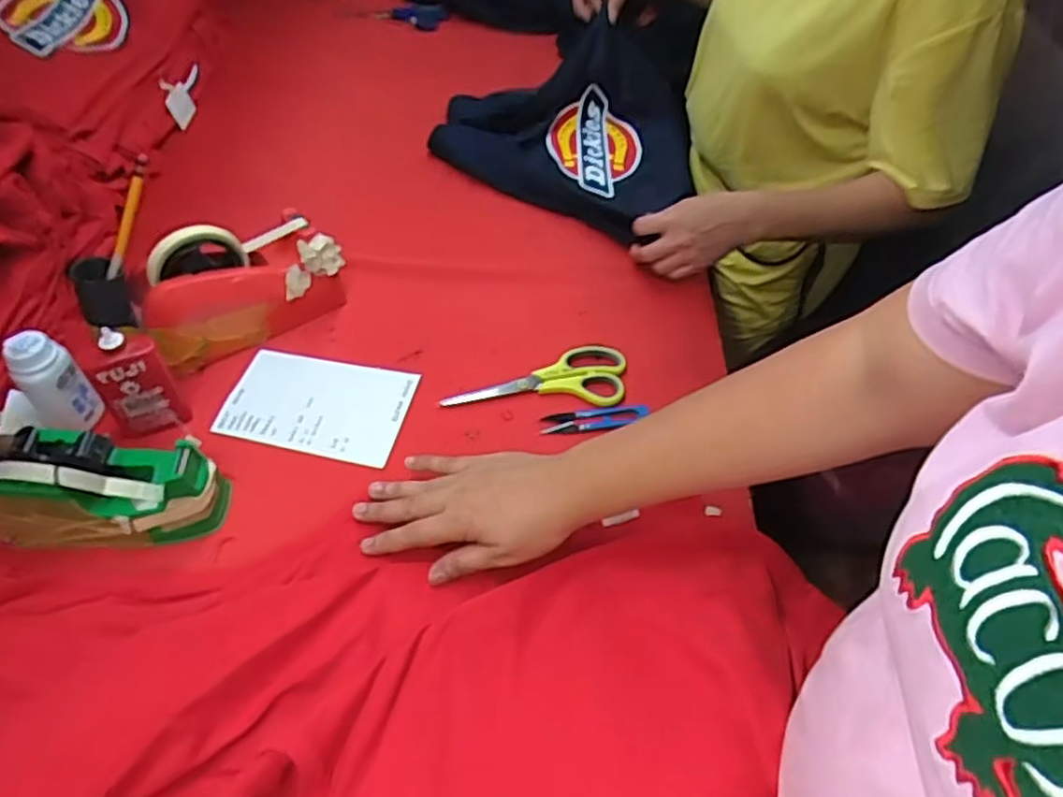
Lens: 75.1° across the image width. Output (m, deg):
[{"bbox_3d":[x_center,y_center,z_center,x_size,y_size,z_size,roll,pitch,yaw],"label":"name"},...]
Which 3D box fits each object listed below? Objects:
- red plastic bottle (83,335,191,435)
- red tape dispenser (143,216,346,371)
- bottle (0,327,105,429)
[{"bbox_3d":[-0.339,-0.013,0.592,0.058,0.103,0.034,-29,58,-25],"label":"red plastic bottle"},{"bbox_3d":[-0.283,-0.116,0.676,0.196,0.114,0.071,-25,58,-23],"label":"red tape dispenser"},{"bbox_3d":[-0.404,-0.012,0.585,0.033,0.096,0.039,27,53,17],"label":"bottle"}]

